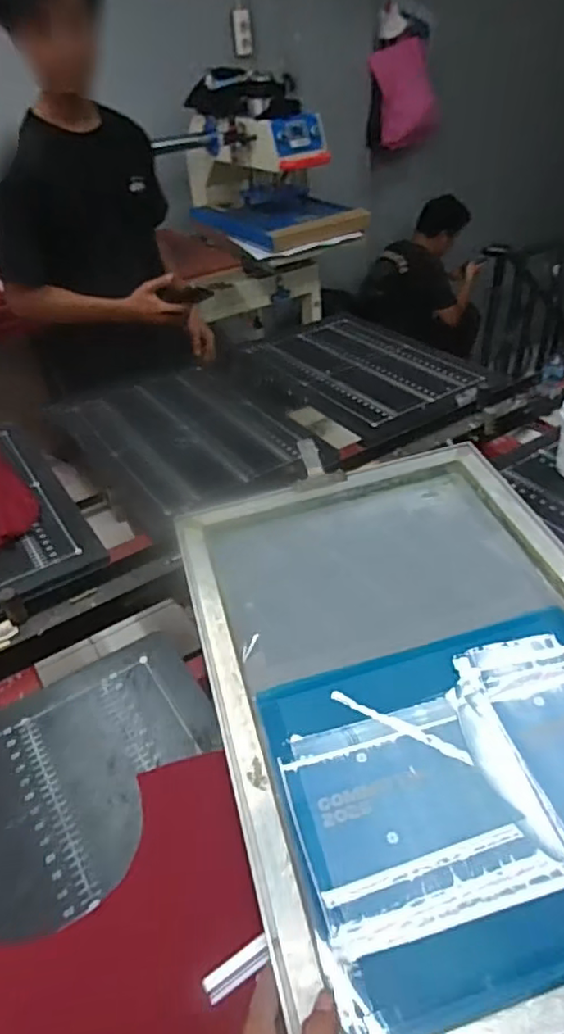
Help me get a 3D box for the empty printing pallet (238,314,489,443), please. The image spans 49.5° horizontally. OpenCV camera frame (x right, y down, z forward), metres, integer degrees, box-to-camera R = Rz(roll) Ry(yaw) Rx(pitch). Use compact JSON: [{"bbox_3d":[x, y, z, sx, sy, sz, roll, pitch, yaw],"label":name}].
[{"bbox_3d":[0.189,-0.370,1.473,0.401,0.038,0.625,-19,40,-20],"label":"empty printing pallet"}]

